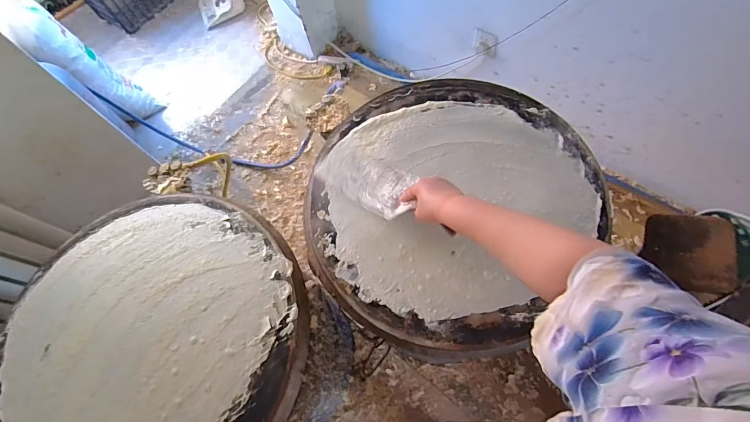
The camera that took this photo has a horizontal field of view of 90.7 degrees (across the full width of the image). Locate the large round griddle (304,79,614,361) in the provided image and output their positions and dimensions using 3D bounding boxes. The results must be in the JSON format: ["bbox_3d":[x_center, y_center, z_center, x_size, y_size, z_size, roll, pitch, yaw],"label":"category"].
[{"bbox_3d":[0.132,-0.032,0.741,0.531,0.055,0.572,41,76,20],"label":"large round griddle"}]

